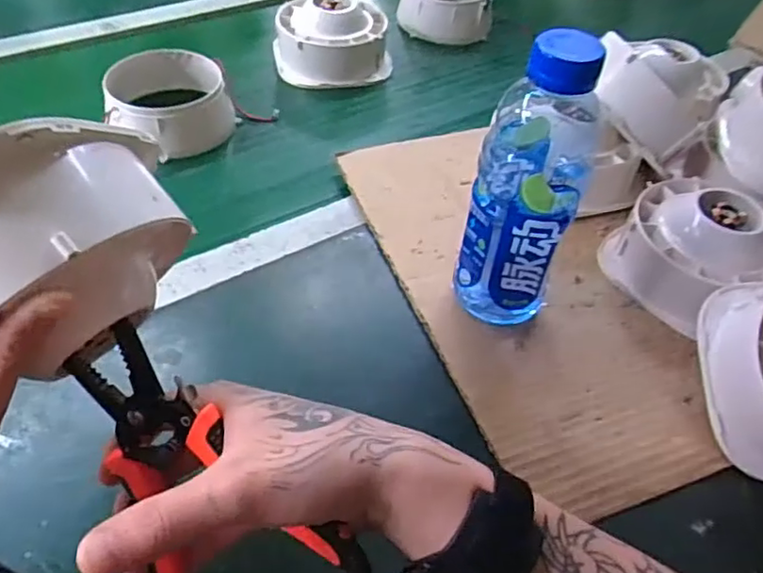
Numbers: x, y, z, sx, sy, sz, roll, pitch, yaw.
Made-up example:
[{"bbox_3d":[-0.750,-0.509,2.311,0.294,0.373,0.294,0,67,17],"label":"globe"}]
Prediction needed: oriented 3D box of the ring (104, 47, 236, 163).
[{"bbox_3d":[-0.214,-0.188,0.629,0.116,0.055,0.124,-8,50,-11],"label":"ring"}]

